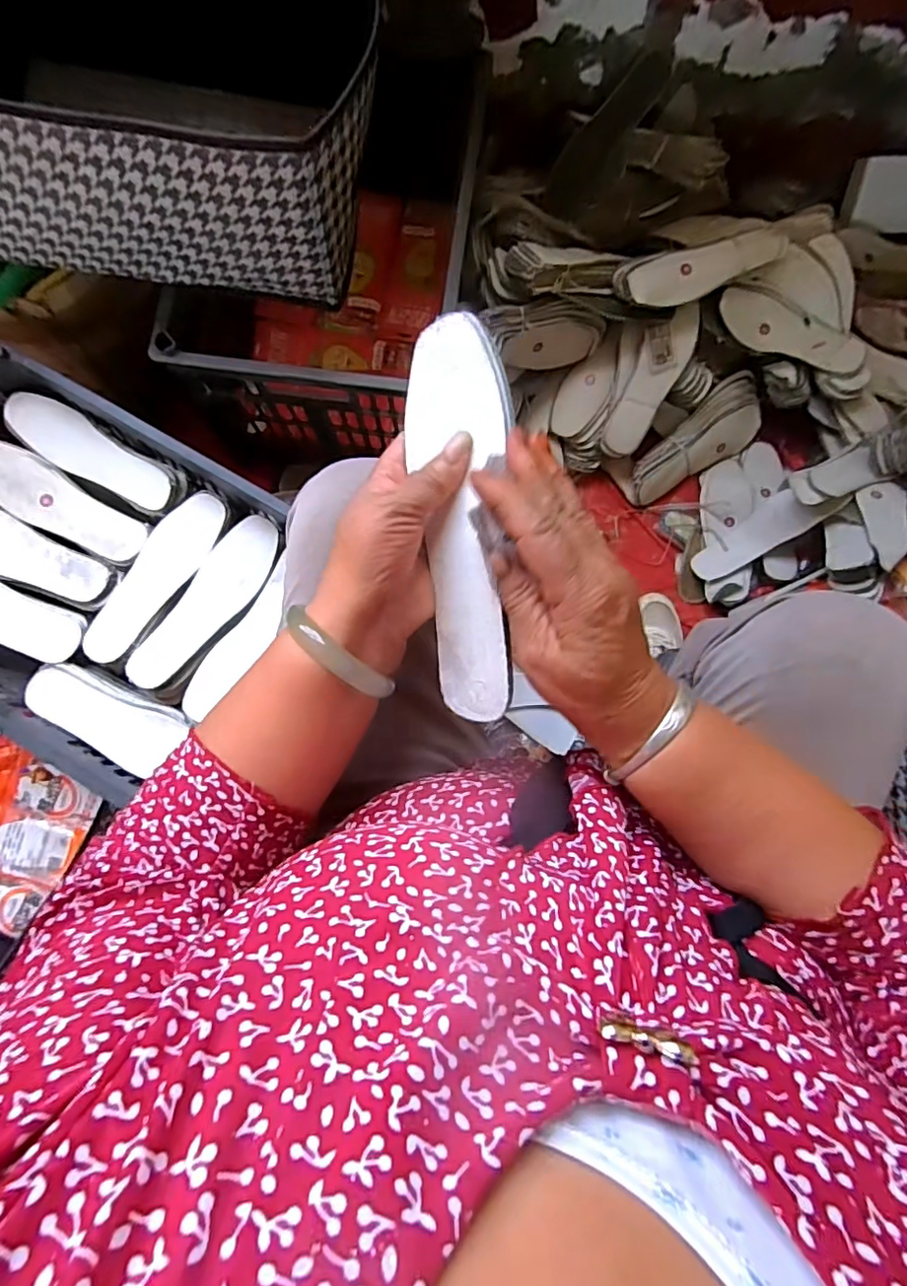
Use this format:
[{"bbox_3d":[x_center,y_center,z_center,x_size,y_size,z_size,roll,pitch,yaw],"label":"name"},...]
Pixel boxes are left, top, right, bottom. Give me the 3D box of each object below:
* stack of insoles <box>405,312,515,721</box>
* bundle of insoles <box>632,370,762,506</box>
[{"bbox_3d":[0.006,-0.067,0.302,0.066,0.011,0.216,-6,92,40],"label":"stack of insoles"},{"bbox_3d":[0.387,-0.311,0.863,0.251,0.046,0.095,-43,85,-5],"label":"bundle of insoles"}]

